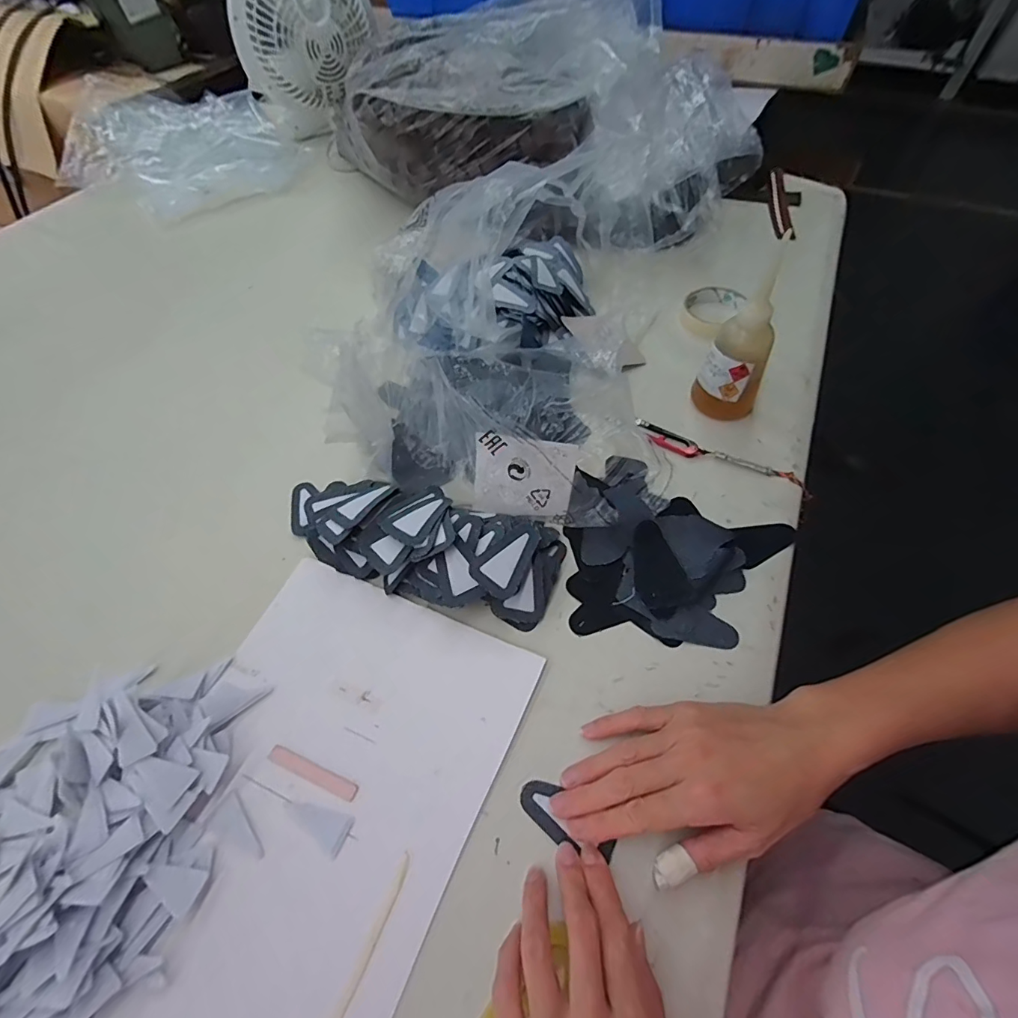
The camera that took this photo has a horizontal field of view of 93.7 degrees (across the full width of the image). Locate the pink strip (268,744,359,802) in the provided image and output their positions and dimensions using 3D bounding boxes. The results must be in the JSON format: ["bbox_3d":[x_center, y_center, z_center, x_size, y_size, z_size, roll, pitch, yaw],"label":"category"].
[{"bbox_3d":[-0.142,0.190,0.344,0.073,0.006,0.010,18,59,12],"label":"pink strip"}]

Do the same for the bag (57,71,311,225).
[{"bbox_3d":[-0.609,-0.680,0.871,0.392,0.084,0.426,-31,61,-18],"label":"bag"}]

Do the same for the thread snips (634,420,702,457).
[{"bbox_3d":[0.165,-0.075,0.502,0.074,0.008,0.024,32,62,20],"label":"thread snips"}]

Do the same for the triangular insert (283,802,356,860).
[{"bbox_3d":[-0.132,0.213,0.325,0.048,0.004,0.024,20,59,13],"label":"triangular insert"}]

